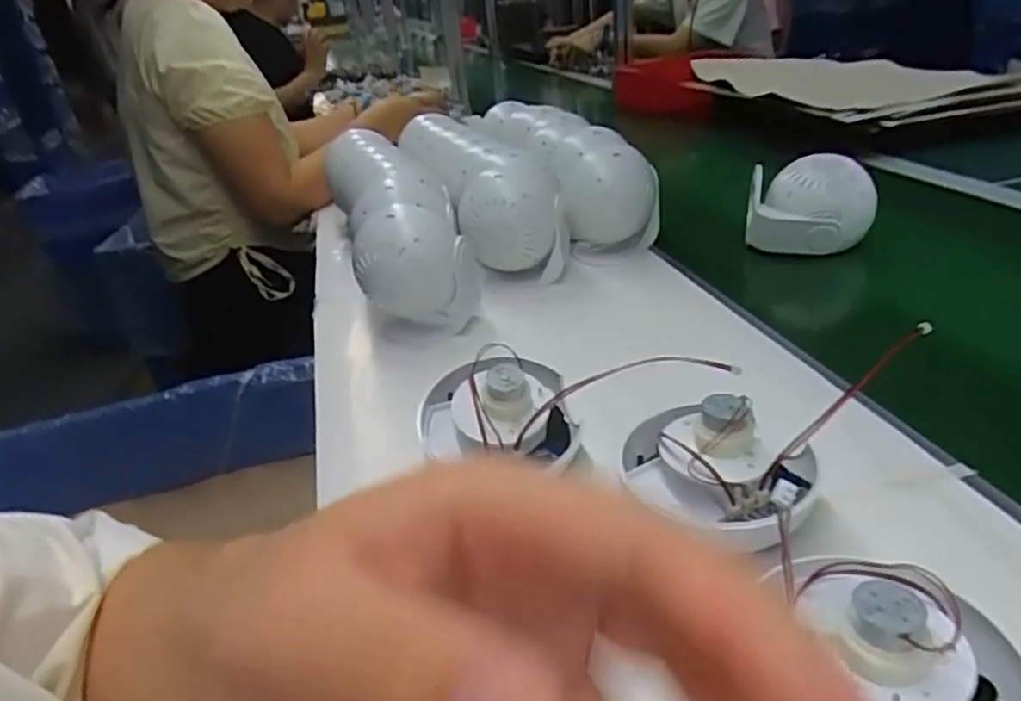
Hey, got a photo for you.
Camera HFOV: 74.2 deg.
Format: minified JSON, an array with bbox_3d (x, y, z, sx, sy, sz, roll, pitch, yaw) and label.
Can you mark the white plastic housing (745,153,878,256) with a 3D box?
[{"bbox_3d":[0.321,-0.154,0.724,0.128,0.090,0.065,6,32,23],"label":"white plastic housing"}]

